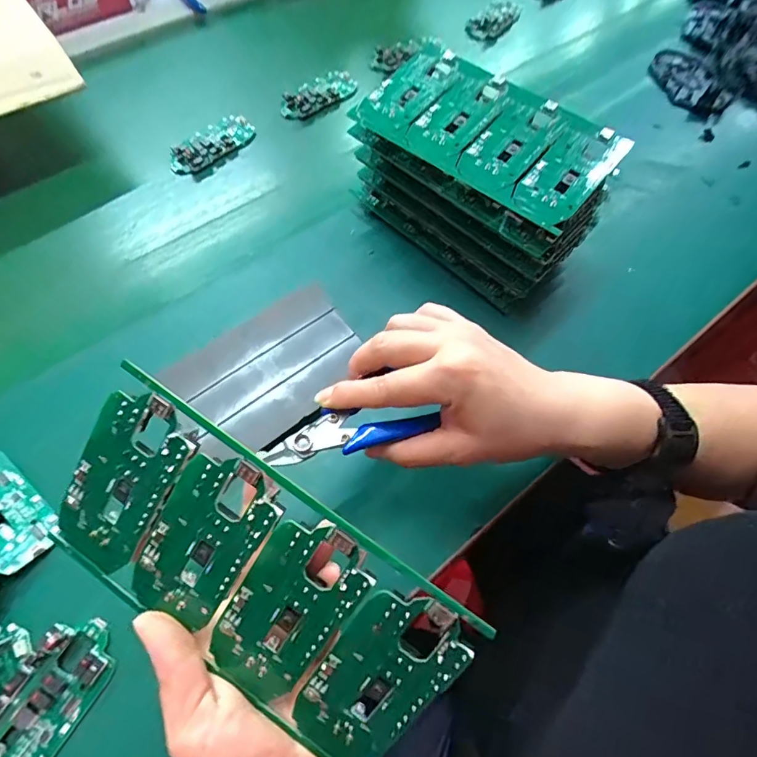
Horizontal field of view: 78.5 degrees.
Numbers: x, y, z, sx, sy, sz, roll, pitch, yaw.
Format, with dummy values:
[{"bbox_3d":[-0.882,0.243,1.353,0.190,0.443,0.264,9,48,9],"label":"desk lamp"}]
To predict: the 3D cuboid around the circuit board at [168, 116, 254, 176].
[{"bbox_3d":[-0.178,-0.252,0.497,0.045,0.018,0.098,35,68,15],"label":"circuit board"}]

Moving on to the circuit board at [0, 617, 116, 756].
[{"bbox_3d":[-0.196,0.190,0.264,0.046,0.015,0.098,29,66,13],"label":"circuit board"}]

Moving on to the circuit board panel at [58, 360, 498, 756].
[{"bbox_3d":[-0.058,0.087,0.206,0.186,0.004,0.107,33,107,7],"label":"circuit board panel"}]

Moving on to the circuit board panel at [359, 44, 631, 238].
[{"bbox_3d":[0.086,-0.199,0.367,0.191,0.012,0.114,38,77,13],"label":"circuit board panel"}]

